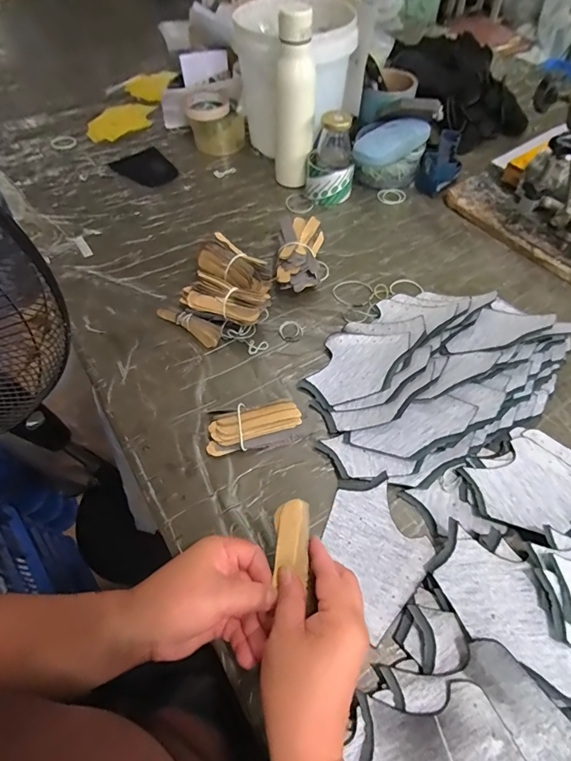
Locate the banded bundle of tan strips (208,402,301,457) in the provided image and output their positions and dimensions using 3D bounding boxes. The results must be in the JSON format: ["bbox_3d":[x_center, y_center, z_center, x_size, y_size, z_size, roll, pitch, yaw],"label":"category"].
[{"bbox_3d":[-0.038,0.051,0.450,0.106,0.021,0.044,-20,59,-11],"label":"banded bundle of tan strips"}]

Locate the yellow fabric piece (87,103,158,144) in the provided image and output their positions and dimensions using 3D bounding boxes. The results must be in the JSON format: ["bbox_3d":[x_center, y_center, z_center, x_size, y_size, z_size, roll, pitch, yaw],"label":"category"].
[{"bbox_3d":[-0.357,-0.569,0.869,0.113,0.013,0.171,27,61,13],"label":"yellow fabric piece"}]

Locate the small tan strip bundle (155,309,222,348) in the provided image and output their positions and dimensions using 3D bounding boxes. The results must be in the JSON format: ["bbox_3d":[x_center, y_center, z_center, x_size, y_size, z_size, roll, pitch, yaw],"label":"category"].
[{"bbox_3d":[-0.128,-0.076,0.534,0.095,0.020,0.026,29,62,18],"label":"small tan strip bundle"}]

